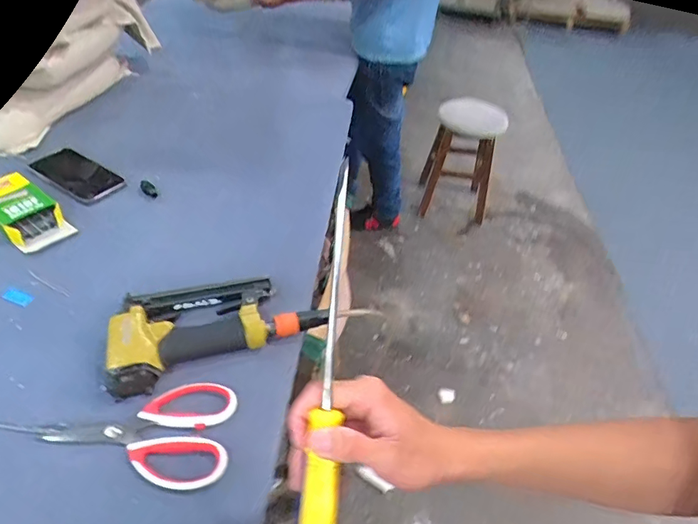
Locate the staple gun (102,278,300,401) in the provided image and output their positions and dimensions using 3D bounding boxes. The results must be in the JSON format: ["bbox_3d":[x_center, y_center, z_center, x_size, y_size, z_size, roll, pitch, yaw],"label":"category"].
[{"bbox_3d":[-0.180,0.072,0.567,0.207,0.038,0.125,-15,47,-23],"label":"staple gun"}]

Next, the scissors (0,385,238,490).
[{"bbox_3d":[-0.260,0.155,0.484,0.290,0.012,0.105,10,42,3],"label":"scissors"}]

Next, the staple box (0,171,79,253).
[{"bbox_3d":[-0.485,-0.076,0.693,0.152,0.040,0.079,30,47,23],"label":"staple box"}]

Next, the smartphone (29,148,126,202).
[{"bbox_3d":[-0.467,-0.153,0.799,0.177,0.014,0.088,31,48,23],"label":"smartphone"}]

